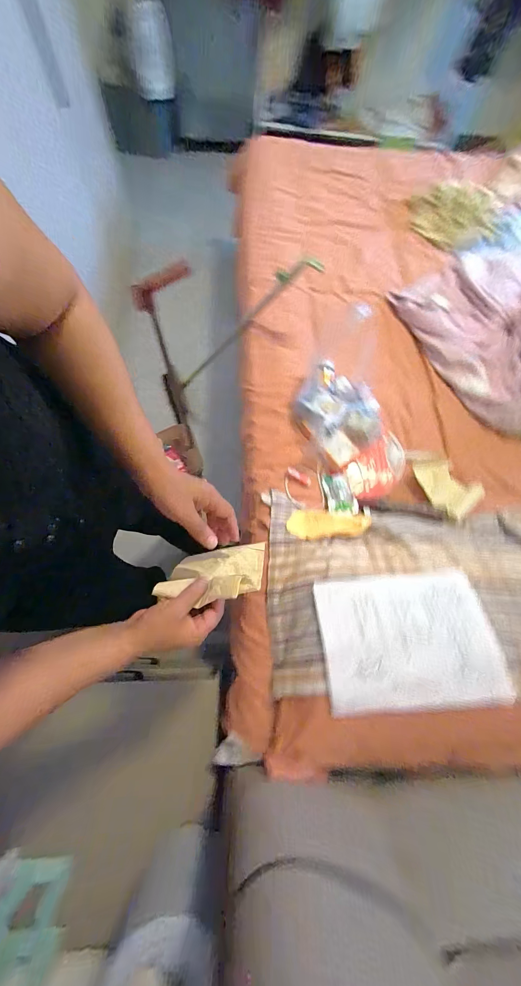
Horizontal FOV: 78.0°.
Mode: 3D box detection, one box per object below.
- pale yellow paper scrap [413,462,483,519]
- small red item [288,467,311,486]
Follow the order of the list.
[{"bbox_3d":[0.461,-0.022,0.795,0.114,0.029,0.161,-23,73,-12],"label":"pale yellow paper scrap"},{"bbox_3d":[0.095,-0.041,0.786,0.066,0.008,0.023,33,70,0],"label":"small red item"}]

